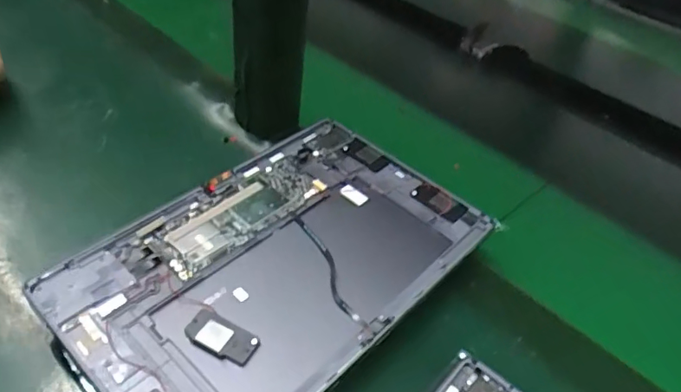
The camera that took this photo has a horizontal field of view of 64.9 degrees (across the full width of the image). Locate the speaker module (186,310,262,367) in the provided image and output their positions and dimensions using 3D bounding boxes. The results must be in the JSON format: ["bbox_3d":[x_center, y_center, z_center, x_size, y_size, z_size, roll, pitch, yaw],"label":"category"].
[{"bbox_3d":[-0.066,0.078,0.297,0.041,0.004,0.021,22,42,16],"label":"speaker module"}]

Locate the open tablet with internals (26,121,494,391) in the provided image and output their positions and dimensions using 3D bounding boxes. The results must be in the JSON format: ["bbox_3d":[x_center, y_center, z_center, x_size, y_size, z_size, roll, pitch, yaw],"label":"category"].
[{"bbox_3d":[-0.037,0.043,0.347,0.163,0.025,0.249,36,52,25],"label":"open tablet with internals"}]

